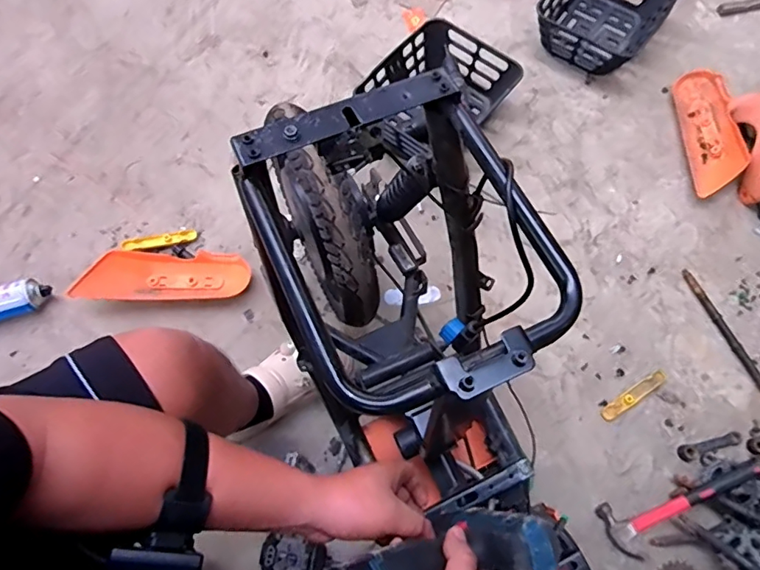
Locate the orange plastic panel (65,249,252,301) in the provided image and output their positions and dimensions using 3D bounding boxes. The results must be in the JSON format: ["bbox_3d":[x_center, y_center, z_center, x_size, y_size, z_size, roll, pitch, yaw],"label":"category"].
[{"bbox_3d":[-0.453,-0.023,1.078,0.349,0.057,0.114,-4,69,-2],"label":"orange plastic panel"}]

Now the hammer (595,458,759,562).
[{"bbox_3d":[0.550,0.387,0.923,0.299,0.034,0.096,-27,70,3],"label":"hammer"}]

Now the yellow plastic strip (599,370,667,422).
[{"bbox_3d":[0.511,0.222,1.015,0.159,0.016,0.031,-31,72,-11],"label":"yellow plastic strip"}]

